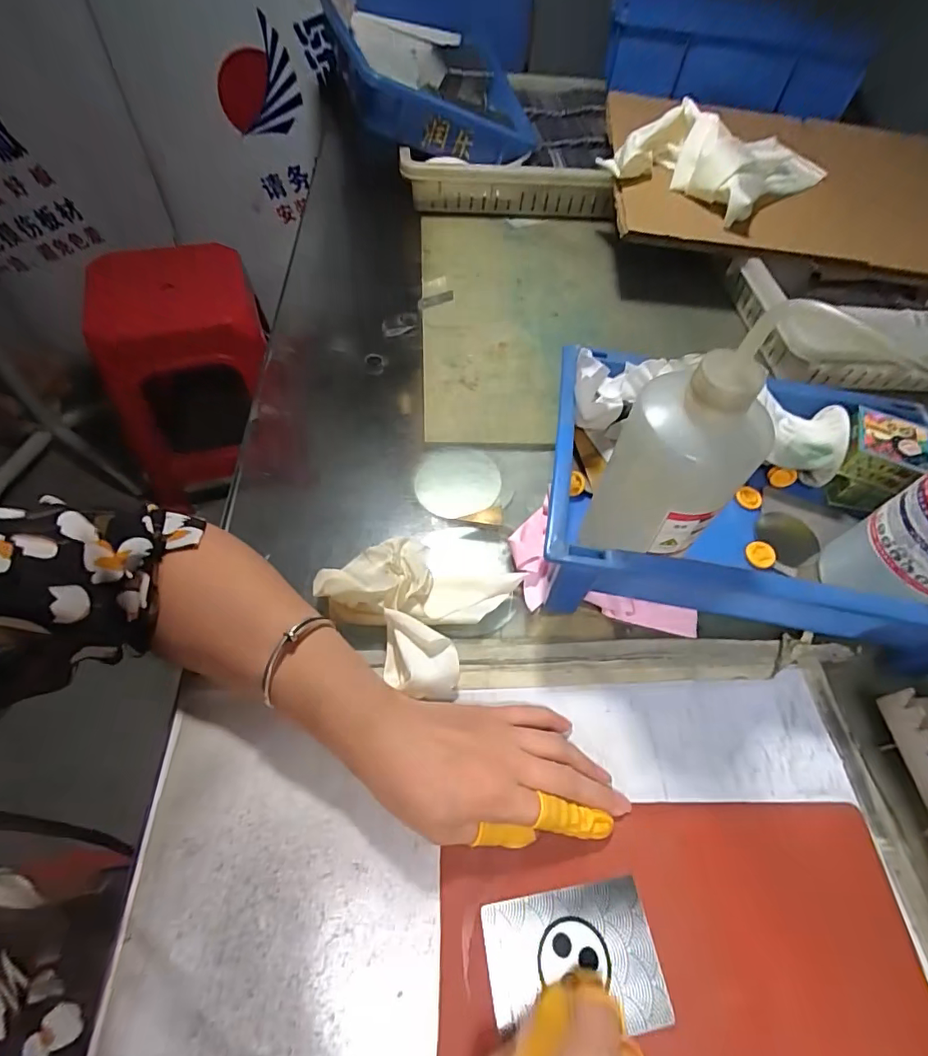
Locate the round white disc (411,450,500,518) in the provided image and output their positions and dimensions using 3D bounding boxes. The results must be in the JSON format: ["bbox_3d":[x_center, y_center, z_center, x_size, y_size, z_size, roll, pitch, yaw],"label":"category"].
[{"bbox_3d":[-0.005,-0.042,0.441,0.075,0.008,0.070,-6,57,-9],"label":"round white disc"}]

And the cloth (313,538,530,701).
[{"bbox_3d":[-0.028,0.046,0.360,0.110,0.042,0.113,32,59,16],"label":"cloth"}]

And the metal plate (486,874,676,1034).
[{"bbox_3d":[0.056,0.223,0.259,0.087,0.004,0.059,-4,57,-8],"label":"metal plate"}]

